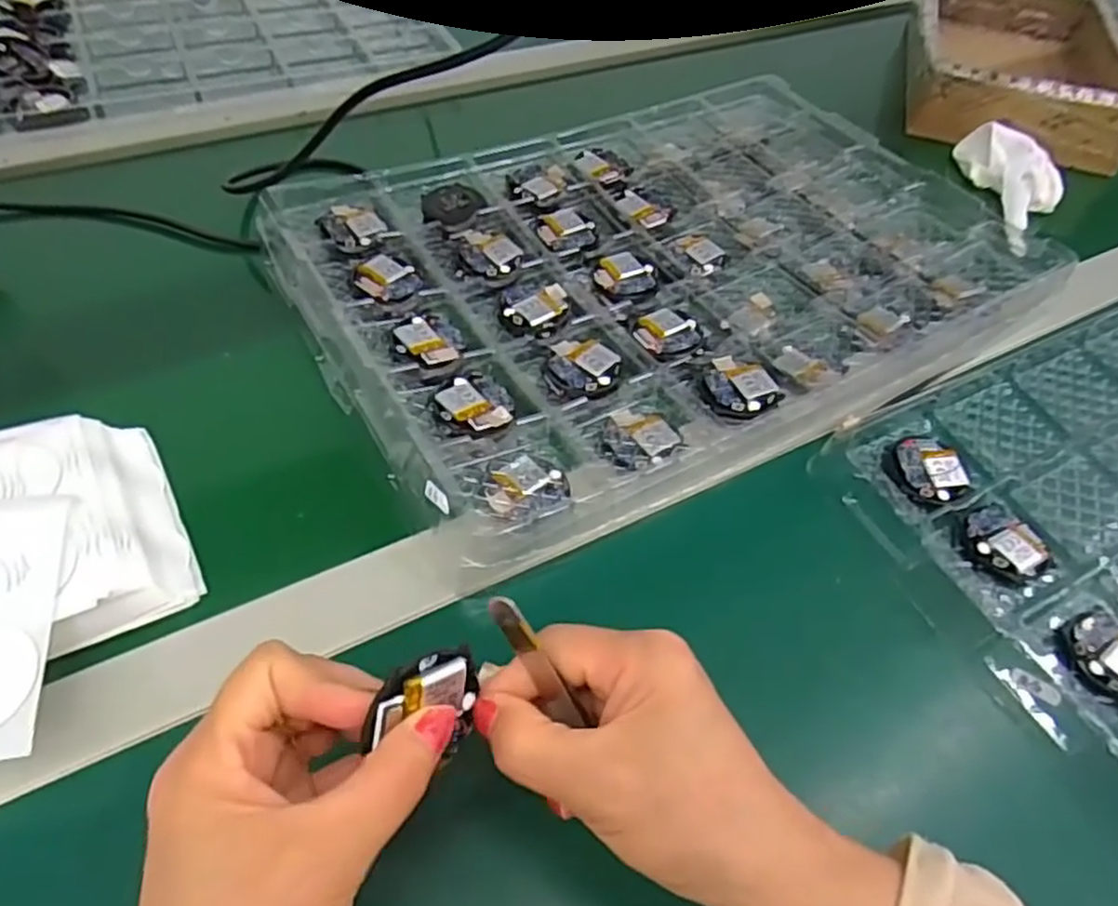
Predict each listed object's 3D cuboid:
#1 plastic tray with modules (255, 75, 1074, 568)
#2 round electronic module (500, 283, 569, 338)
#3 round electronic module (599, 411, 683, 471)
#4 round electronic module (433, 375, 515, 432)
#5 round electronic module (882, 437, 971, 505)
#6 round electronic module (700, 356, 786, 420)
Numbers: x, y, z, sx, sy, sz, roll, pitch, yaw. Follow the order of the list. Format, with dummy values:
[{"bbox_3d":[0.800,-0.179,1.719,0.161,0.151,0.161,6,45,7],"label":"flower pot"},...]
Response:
[{"bbox_3d":[0.069,-0.133,0.480,0.443,0.030,0.310,-24,58,-21],"label":"plastic tray with modules"},{"bbox_3d":[-0.015,-0.089,0.449,0.040,0.004,0.043,0,53,-4],"label":"round electronic module"},{"bbox_3d":[0.041,-0.008,0.393,0.040,0.005,0.037,2,52,-3],"label":"round electronic module"},{"bbox_3d":[-0.045,-0.028,0.390,0.040,0.005,0.039,2,52,-3],"label":"round electronic module"},{"bbox_3d":[0.197,0.009,0.397,0.040,0.006,0.041,2,52,-3],"label":"round electronic module"},{"bbox_3d":[0.102,-0.035,0.412,0.042,0.010,0.043,2,52,-3],"label":"round electronic module"}]

